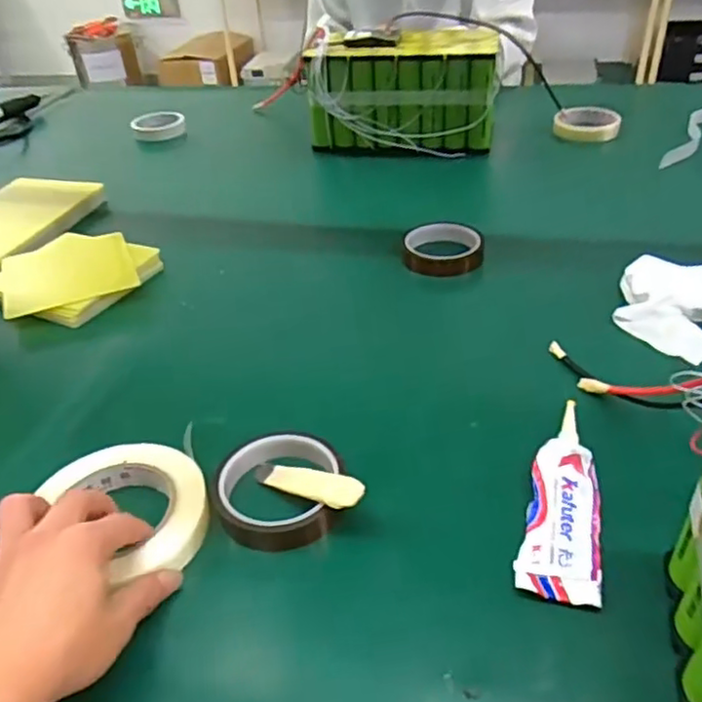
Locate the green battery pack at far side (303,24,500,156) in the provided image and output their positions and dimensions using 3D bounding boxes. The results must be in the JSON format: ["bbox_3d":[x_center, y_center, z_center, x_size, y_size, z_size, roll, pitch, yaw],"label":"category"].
[{"bbox_3d":[0.087,-0.405,0.998,0.283,0.154,0.143,4,38,11],"label":"green battery pack at far side"}]

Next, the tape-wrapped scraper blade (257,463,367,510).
[{"bbox_3d":[-0.032,0.093,0.453,0.100,0.006,0.025,4,35,40],"label":"tape-wrapped scraper blade"}]

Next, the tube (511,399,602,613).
[{"bbox_3d":[0.143,0.096,0.435,0.048,0.020,0.156,7,39,15],"label":"tube"}]

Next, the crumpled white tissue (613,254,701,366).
[{"bbox_3d":[0.331,-0.037,0.589,0.158,0.037,0.109,14,41,22],"label":"crumpled white tissue"}]

